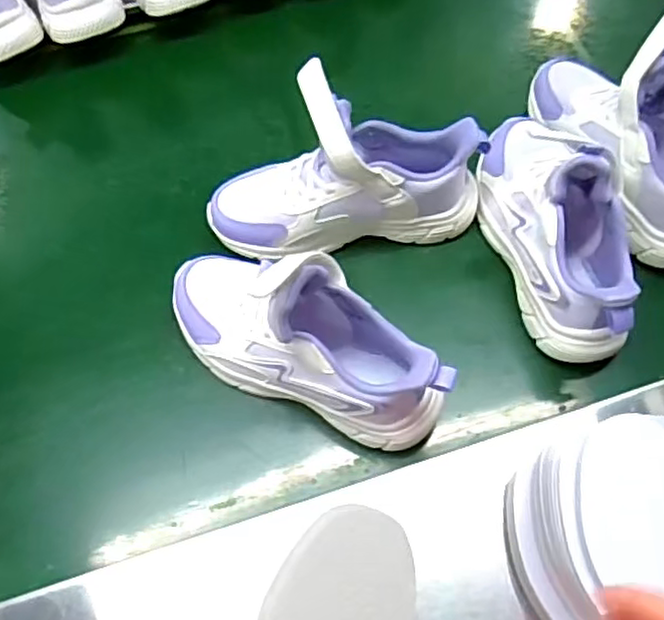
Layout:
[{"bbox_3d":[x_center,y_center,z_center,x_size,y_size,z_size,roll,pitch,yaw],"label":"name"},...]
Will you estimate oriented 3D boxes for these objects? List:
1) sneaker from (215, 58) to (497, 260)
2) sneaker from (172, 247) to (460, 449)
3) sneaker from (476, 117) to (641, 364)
[{"bbox_3d":[0.012,-0.116,0.560,0.239,0.139,0.073,-10,66,-4],"label":"sneaker"},{"bbox_3d":[-0.025,0.018,0.507,0.235,0.120,0.087,24,69,11],"label":"sneaker"},{"bbox_3d":[0.186,-0.082,0.552,0.086,0.115,0.232,-8,66,-3],"label":"sneaker"}]

